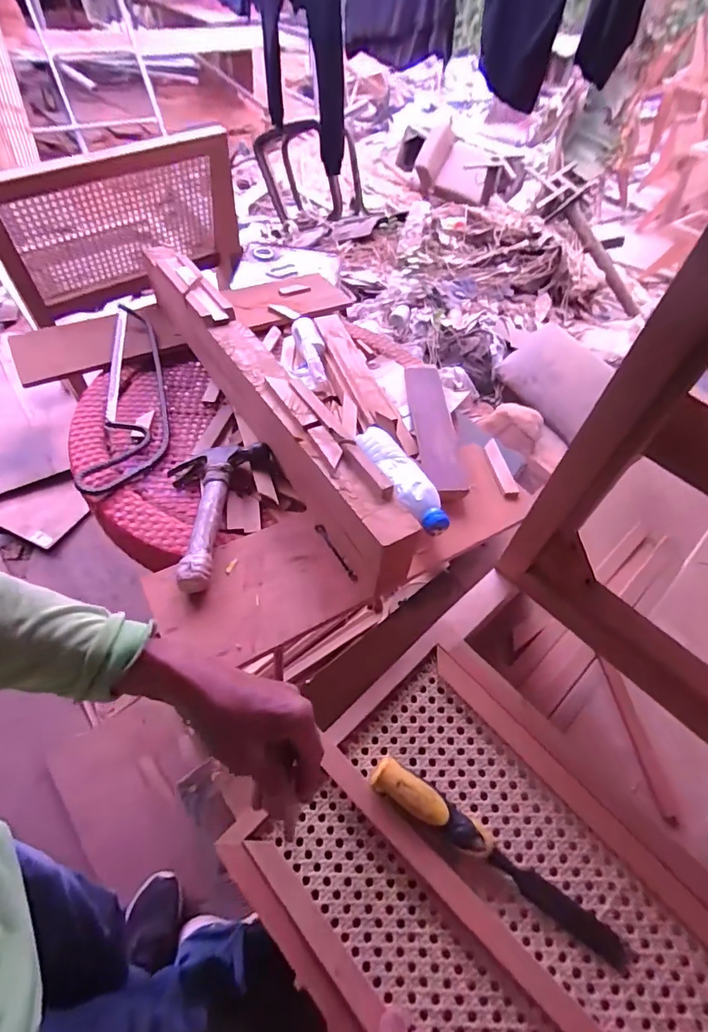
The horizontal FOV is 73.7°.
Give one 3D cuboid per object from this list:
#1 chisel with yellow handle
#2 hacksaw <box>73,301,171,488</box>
[{"bbox_3d":[0.125,0.299,0.417,0.243,0.040,0.029,27,55,18],"label":"chisel with yellow handle"},{"bbox_3d":[-0.340,-0.199,0.730,0.098,0.059,0.397,-4,52,-6],"label":"hacksaw"}]

